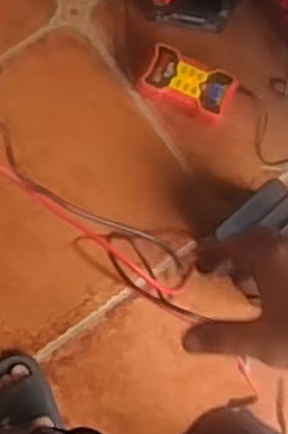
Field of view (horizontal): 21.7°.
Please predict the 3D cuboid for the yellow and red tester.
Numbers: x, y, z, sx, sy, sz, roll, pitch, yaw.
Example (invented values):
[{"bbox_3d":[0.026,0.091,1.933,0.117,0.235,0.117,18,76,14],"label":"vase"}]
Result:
[{"bbox_3d":[0.083,-0.244,1.396,0.162,0.055,0.086,22,81,-3],"label":"yellow and red tester"}]

